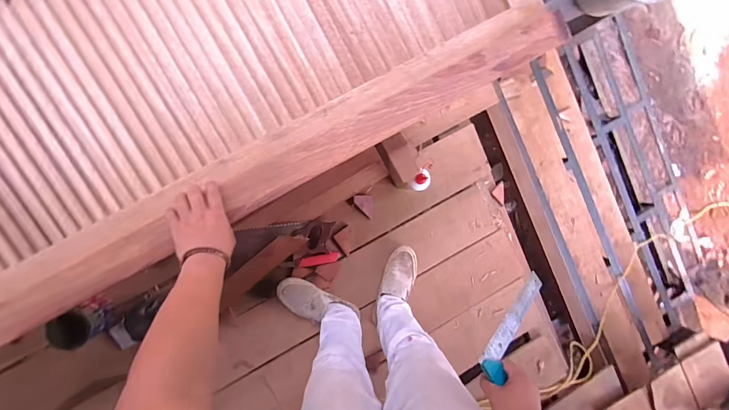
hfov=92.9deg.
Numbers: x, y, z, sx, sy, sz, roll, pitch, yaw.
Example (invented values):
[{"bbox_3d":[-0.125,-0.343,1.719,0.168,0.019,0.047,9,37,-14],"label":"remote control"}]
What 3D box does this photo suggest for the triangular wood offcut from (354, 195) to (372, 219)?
[{"bbox_3d":[-0.005,0.005,1.169,0.061,0.015,0.074,1,93,-9],"label":"triangular wood offcut"}]

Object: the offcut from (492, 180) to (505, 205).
[{"bbox_3d":[0.543,-0.048,1.370,0.065,0.016,0.070,40,87,-9],"label":"offcut"}]

